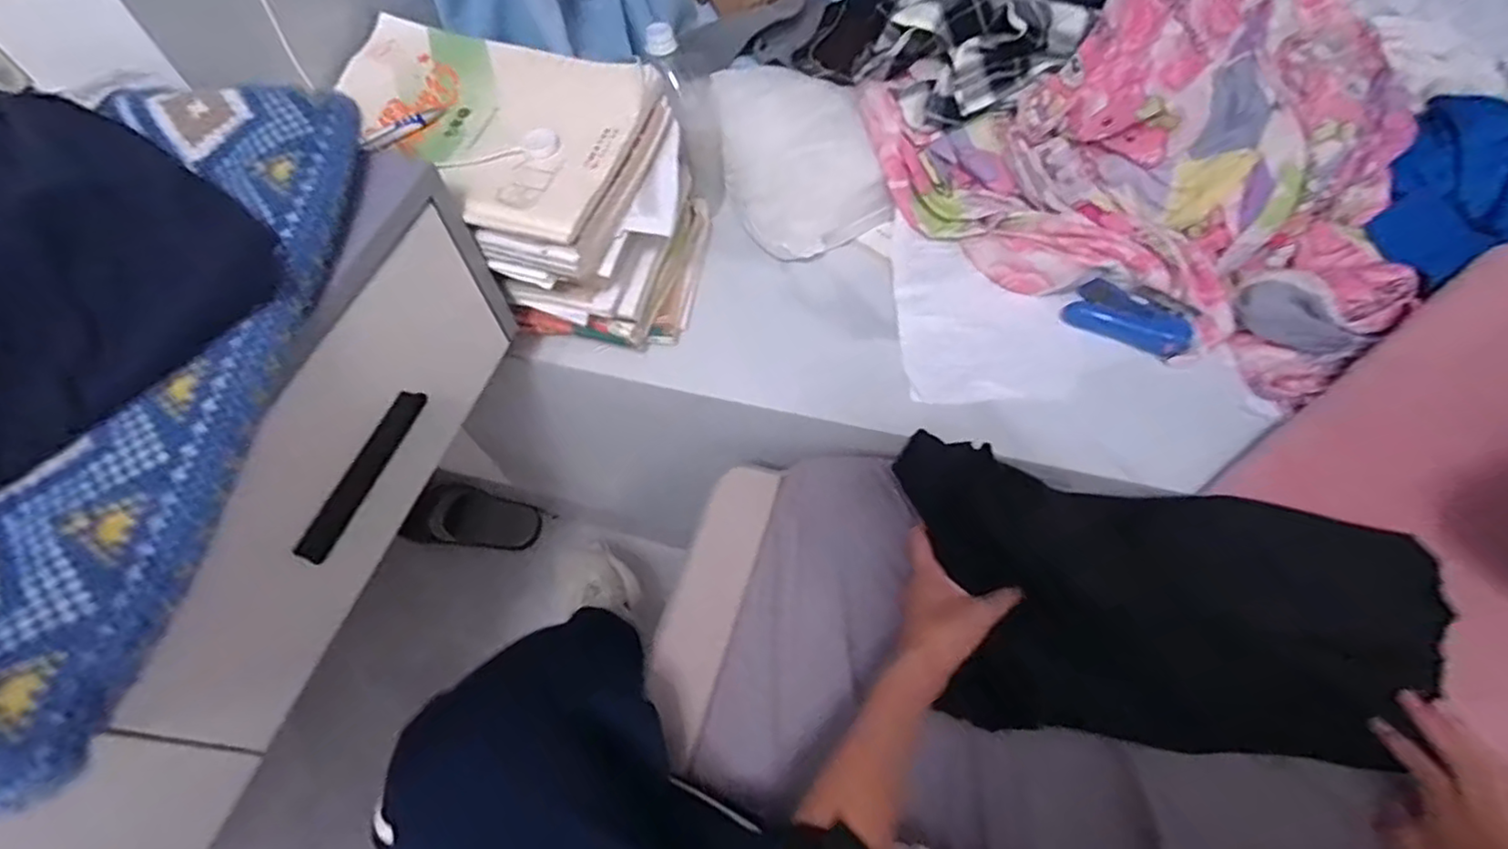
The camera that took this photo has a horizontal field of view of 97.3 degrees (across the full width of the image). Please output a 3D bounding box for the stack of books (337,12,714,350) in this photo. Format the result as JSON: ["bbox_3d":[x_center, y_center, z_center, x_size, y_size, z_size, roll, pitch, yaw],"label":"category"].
[{"bbox_3d":[-0.229,-0.225,0.677,0.310,0.214,0.222,12,61,10],"label":"stack of books"}]

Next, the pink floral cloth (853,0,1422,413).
[{"bbox_3d":[0.424,-0.246,0.710,0.508,0.065,0.457,-16,80,9],"label":"pink floral cloth"}]

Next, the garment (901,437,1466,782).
[{"bbox_3d":[0.323,0.149,0.549,0.404,0.071,0.215,11,61,9],"label":"garment"}]

